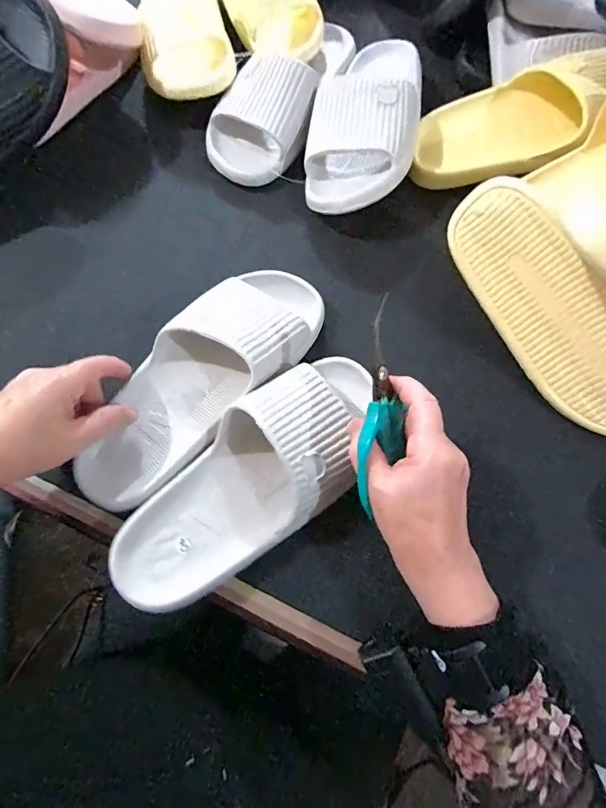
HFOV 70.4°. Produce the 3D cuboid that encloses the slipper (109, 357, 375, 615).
[{"bbox_3d":[-0.033,0.058,0.337,0.246,0.072,0.097,-44,78,-6],"label":"slipper"}]

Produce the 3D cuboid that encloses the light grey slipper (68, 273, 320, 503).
[{"bbox_3d":[-0.086,-0.026,0.359,0.094,0.058,0.251,39,79,11],"label":"light grey slipper"}]

